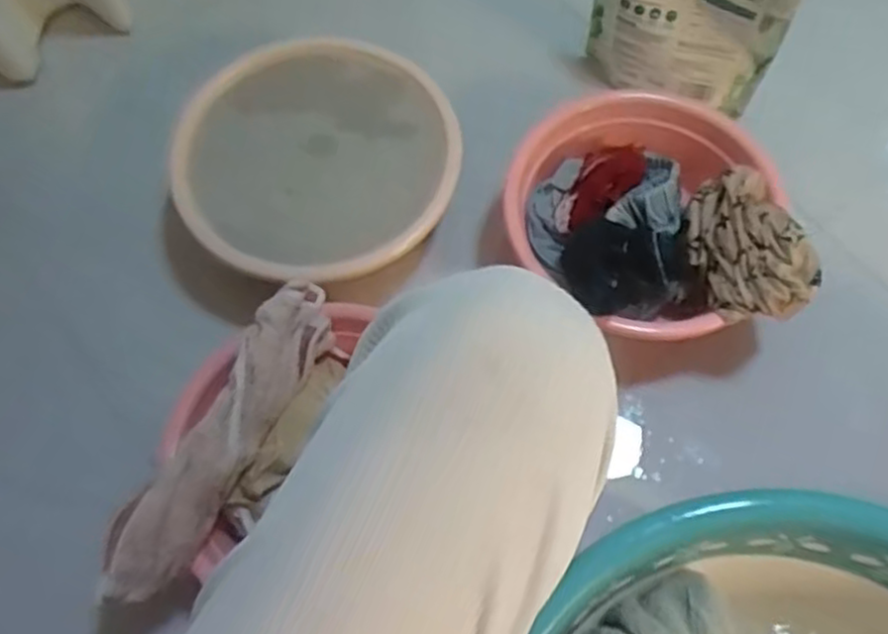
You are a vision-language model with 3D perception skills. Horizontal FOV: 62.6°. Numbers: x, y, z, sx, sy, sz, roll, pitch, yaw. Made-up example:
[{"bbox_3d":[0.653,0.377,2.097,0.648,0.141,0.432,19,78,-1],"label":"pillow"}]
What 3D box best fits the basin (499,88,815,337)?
[{"bbox_3d":[0.224,-0.109,0.813,0.296,0.128,0.281,0,67,1],"label":"basin"}]

